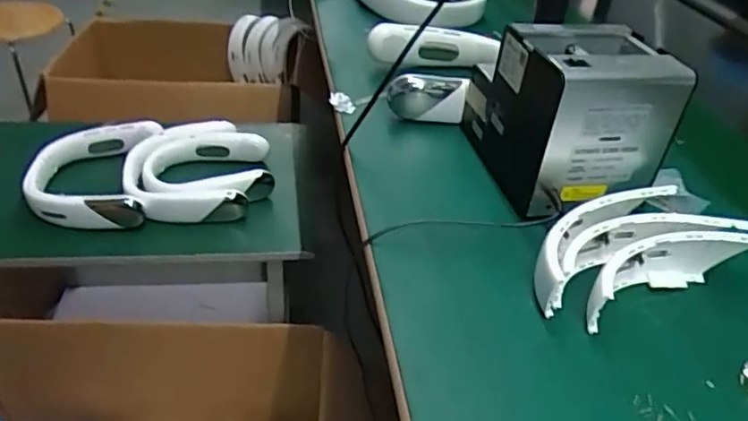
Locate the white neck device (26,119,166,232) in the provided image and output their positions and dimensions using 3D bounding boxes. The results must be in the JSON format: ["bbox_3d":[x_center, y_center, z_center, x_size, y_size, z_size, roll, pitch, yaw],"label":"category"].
[{"bbox_3d":[-0.462,-0.062,0.958,0.184,0.053,0.232,-3,38,-10],"label":"white neck device"}]

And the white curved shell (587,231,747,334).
[{"bbox_3d":[0.237,0.045,0.466,0.179,0.044,0.049,-12,41,-17],"label":"white curved shell"}]

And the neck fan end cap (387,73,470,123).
[{"bbox_3d":[0.062,-0.135,0.685,0.091,0.052,0.036,2,39,0],"label":"neck fan end cap"}]

